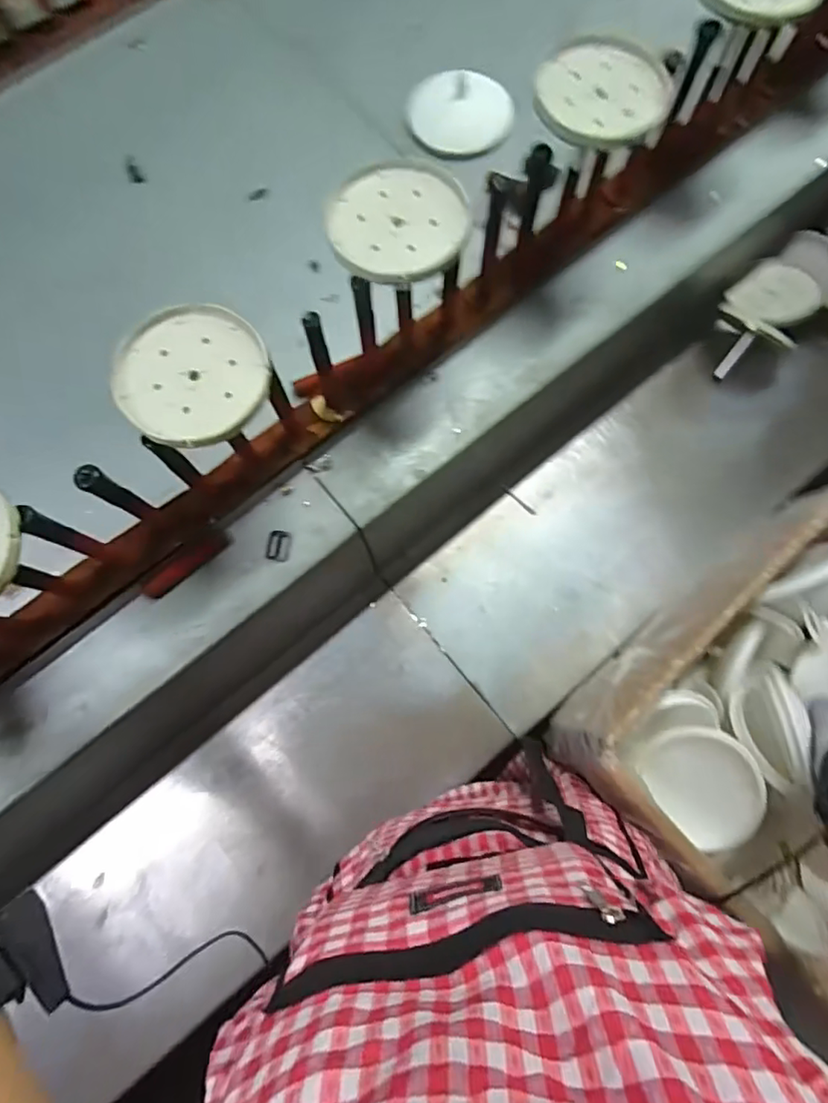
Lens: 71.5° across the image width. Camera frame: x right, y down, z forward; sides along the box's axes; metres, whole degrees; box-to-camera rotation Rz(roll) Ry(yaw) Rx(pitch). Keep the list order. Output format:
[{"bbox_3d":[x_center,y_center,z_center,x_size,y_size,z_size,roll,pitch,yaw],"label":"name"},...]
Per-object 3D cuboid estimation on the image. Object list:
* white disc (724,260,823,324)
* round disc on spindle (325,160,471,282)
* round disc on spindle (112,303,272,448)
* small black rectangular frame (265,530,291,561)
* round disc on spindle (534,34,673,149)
[{"bbox_3d":[0.480,-0.342,0.756,0.098,0.010,0.102,-8,65,17],"label":"white disc"},{"bbox_3d":[-0.012,-0.264,0.455,0.110,0.010,0.109,0,74,0],"label":"round disc on spindle"},{"bbox_3d":[-0.166,-0.134,0.429,0.107,0.012,0.112,0,74,0],"label":"round disc on spindle"},{"bbox_3d":[-0.137,-0.006,0.585,0.022,0.004,0.031,6,74,2],"label":"small black rectangular frame"},{"bbox_3d":[0.161,-0.391,0.488,0.108,0.014,0.102,0,74,0],"label":"round disc on spindle"}]

